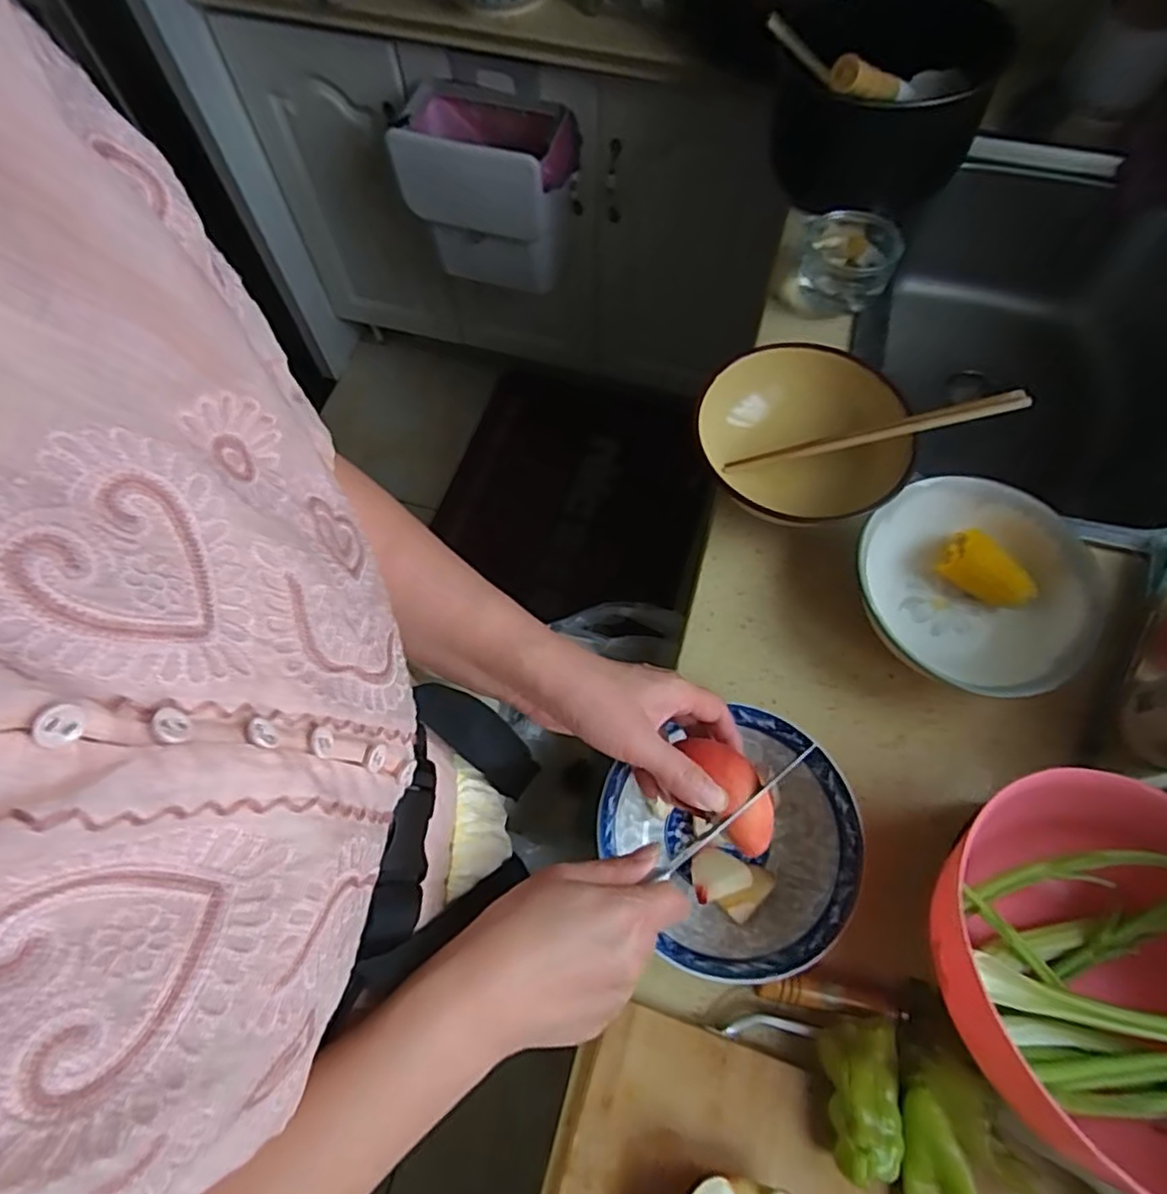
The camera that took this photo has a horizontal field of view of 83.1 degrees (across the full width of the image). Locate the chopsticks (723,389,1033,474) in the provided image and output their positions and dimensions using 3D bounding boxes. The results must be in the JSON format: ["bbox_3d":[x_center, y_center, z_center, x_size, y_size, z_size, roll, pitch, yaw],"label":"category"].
[{"bbox_3d":[0.238,-0.136,0.555,0.233,0.015,0.012,-9,63,22],"label":"chopsticks"}]

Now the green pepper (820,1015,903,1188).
[{"bbox_3d":[0.166,0.296,0.391,0.043,0.030,0.076,6,66,4],"label":"green pepper"}]

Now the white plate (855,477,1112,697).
[{"bbox_3d":[0.302,-0.002,0.524,0.173,0.068,0.167,-1,65,1],"label":"white plate"}]

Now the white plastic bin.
[{"bbox_3d":[-0.153,-0.683,1.138,0.287,0.262,0.155,15,67,8],"label":"white plastic bin"}]

